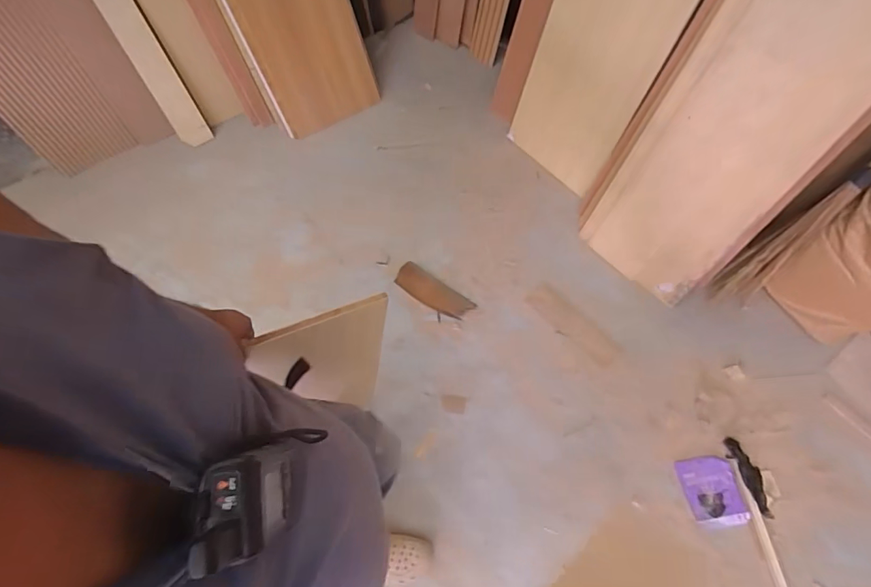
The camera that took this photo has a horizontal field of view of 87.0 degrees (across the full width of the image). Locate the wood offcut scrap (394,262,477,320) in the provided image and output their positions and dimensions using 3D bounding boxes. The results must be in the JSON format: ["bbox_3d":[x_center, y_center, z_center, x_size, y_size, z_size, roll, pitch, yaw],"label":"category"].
[{"bbox_3d":[-0.009,-0.006,1.704,0.303,0.031,0.115,29,66,18],"label":"wood offcut scrap"}]

